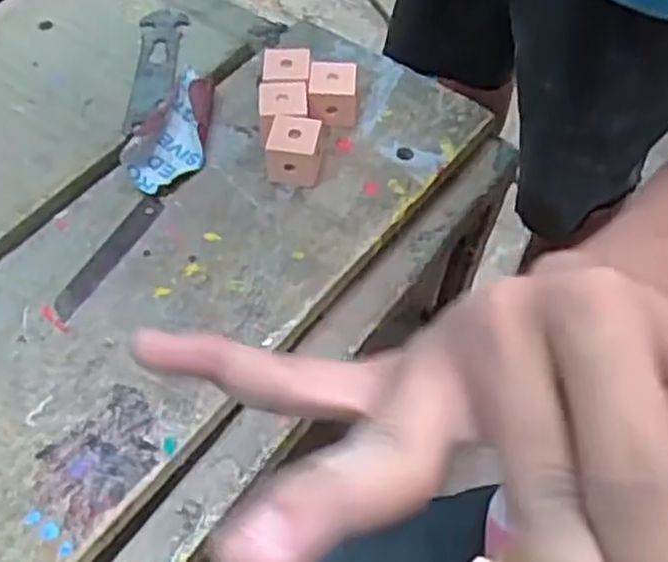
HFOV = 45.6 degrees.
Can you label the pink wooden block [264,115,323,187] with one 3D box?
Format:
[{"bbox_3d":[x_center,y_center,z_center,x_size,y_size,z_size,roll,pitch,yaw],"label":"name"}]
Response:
[{"bbox_3d":[-0.026,-0.083,0.508,0.034,0.036,0.030,4,56,4],"label":"pink wooden block"}]

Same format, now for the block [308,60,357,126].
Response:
[{"bbox_3d":[0.000,-0.125,0.537,0.030,0.034,0.033,2,56,2],"label":"block"}]

